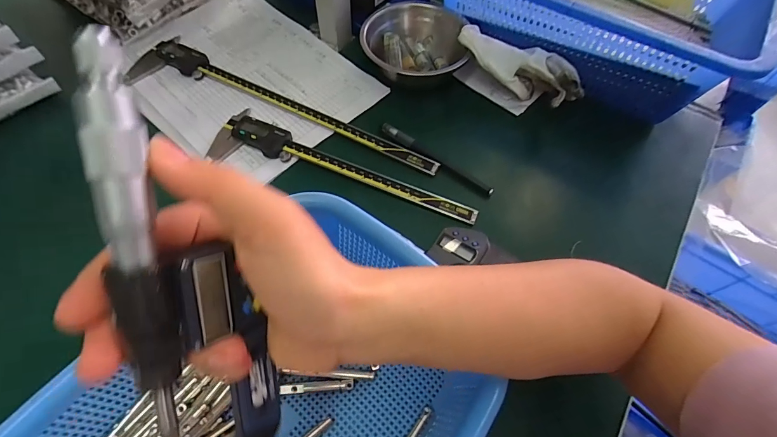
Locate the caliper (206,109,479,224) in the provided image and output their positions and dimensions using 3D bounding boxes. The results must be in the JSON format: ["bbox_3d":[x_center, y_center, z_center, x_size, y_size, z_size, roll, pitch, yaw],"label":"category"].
[{"bbox_3d":[-0.053,-0.042,0.371,0.278,0.011,0.063,24,62,10],"label":"caliper"}]

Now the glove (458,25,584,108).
[{"bbox_3d":[0.153,-0.174,0.428,0.149,0.055,0.047,24,62,10],"label":"glove"}]

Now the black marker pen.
[{"bbox_3d":[0.048,-0.063,0.388,0.137,0.007,0.012,35,64,15],"label":"black marker pen"}]

